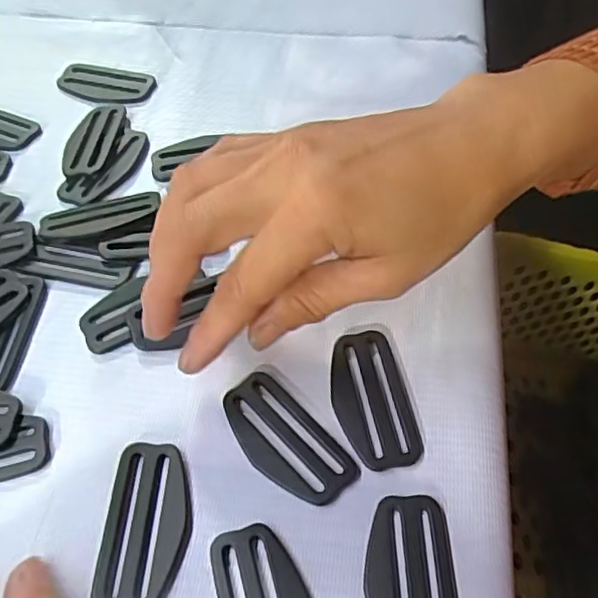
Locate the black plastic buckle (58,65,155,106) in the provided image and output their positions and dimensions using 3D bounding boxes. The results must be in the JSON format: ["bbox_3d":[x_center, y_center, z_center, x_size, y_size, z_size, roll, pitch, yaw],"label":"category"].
[{"bbox_3d":[-0.116,-0.129,0.366,0.059,0.004,0.029,15,57,11],"label":"black plastic buckle"}]

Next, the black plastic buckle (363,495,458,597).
[{"bbox_3d":[0.038,0.096,0.205,0.030,0.004,0.058,-1,55,0],"label":"black plastic buckle"}]

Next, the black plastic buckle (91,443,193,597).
[{"bbox_3d":[-0.055,0.081,0.220,0.029,0.004,0.058,1,55,2],"label":"black plastic buckle"}]

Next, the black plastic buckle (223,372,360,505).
[{"bbox_3d":[-0.006,0.054,0.237,0.029,0.004,0.058,-36,62,-21],"label":"black plastic buckle"}]

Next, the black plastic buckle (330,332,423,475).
[{"bbox_3d":[0.029,0.040,0.247,0.030,0.005,0.058,-10,55,-6],"label":"black plastic buckle"}]

